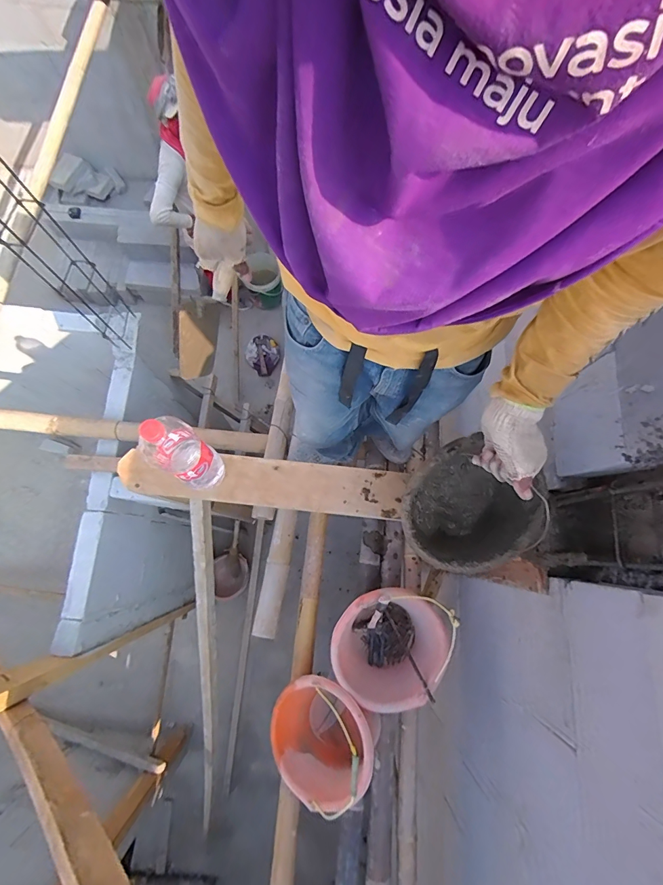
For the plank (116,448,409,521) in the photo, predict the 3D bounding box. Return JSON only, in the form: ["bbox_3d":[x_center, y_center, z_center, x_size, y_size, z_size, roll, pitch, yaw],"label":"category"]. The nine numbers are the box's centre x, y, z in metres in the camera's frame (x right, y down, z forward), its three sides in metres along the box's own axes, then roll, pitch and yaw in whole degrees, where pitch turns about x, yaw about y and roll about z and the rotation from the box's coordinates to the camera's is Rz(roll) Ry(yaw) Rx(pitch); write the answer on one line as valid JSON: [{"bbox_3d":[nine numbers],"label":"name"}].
[{"bbox_3d":[-0.152,0.086,0.887,0.620,0.035,0.105,6,76,0],"label":"plank"}]

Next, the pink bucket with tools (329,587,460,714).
[{"bbox_3d":[0.148,0.540,1.083,0.278,0.241,0.282,0,76,-2],"label":"pink bucket with tools"}]

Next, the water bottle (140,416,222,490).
[{"bbox_3d":[-0.269,0.026,0.717,0.086,0.311,0.087,31,77,6],"label":"water bottle"}]

